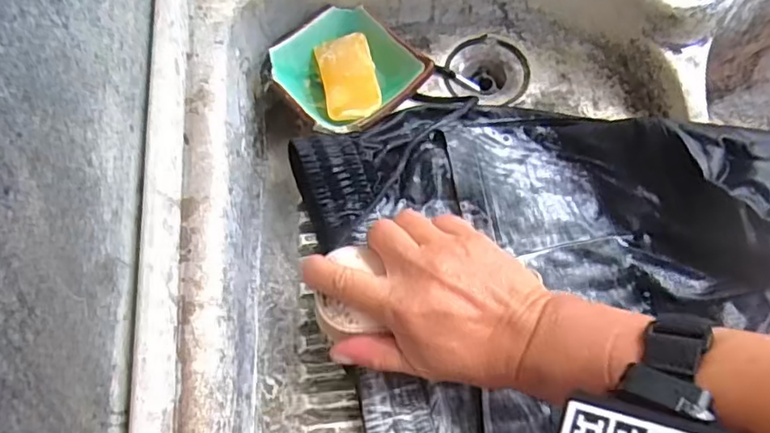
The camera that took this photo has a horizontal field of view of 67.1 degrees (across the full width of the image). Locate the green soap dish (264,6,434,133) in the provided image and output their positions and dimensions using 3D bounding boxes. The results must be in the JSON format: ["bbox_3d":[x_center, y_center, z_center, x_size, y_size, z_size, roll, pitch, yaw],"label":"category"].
[{"bbox_3d":[-0.031,-0.109,0.440,0.098,0.027,0.103,-40,73,-11],"label":"green soap dish"}]

